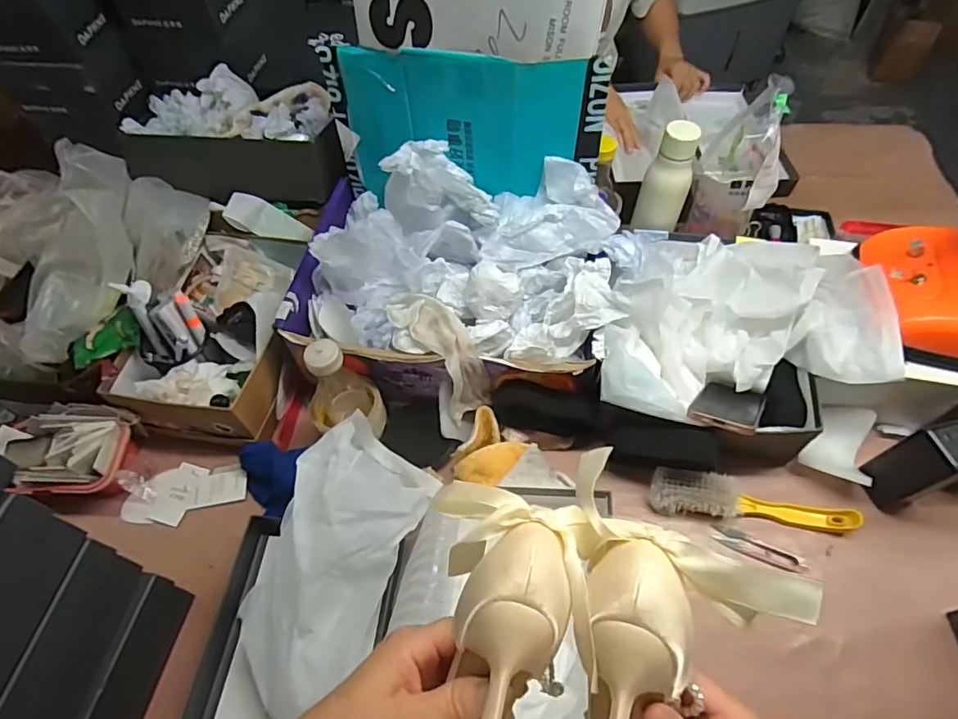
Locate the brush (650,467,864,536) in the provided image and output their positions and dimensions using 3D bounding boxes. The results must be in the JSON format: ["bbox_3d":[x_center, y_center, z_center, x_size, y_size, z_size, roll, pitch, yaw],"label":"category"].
[{"bbox_3d":[0.328,0.172,0.652,0.232,0.037,0.051,5,57,6],"label":"brush"}]

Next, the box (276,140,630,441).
[{"bbox_3d":[-0.035,-0.107,0.694,0.416,0.196,0.321,8,57,8],"label":"box"}]

